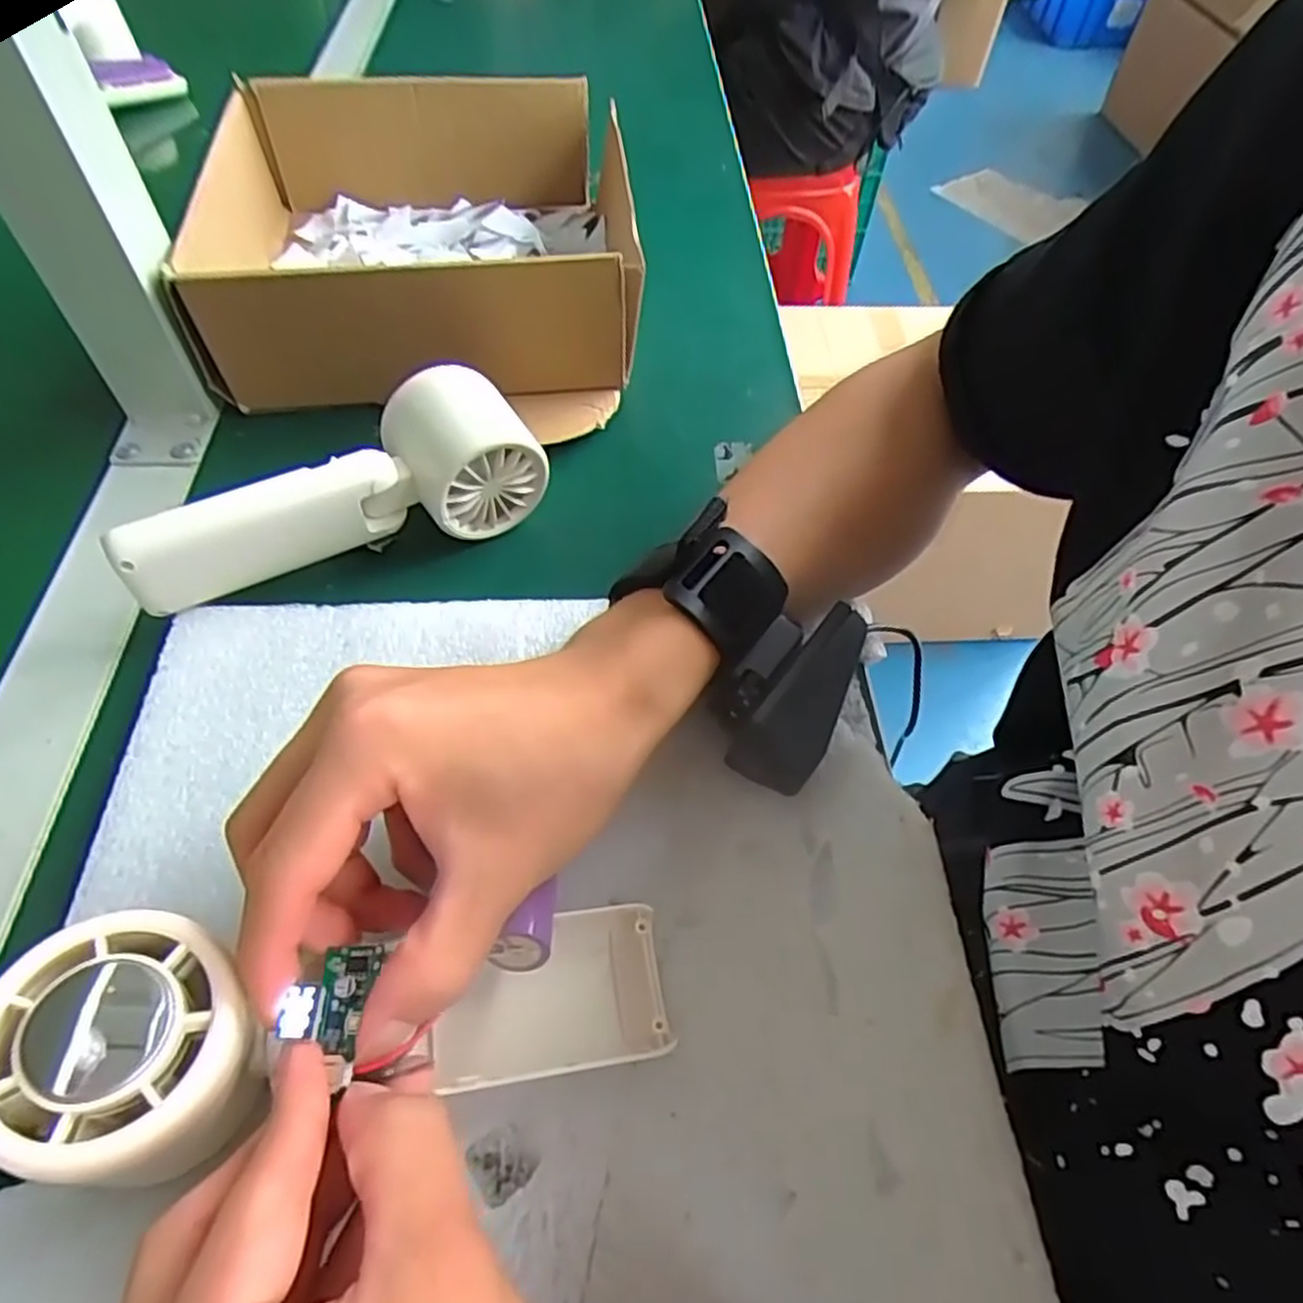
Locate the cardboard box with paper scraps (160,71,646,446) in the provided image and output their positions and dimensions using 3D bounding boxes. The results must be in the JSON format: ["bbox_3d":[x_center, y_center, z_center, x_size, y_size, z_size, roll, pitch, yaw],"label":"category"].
[{"bbox_3d":[-0.124,-0.230,0.426,0.218,0.071,0.235,-3,55,-4],"label":"cardboard box with paper scraps"}]

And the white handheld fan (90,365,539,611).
[{"bbox_3d":[-0.126,-0.061,0.317,0.160,0.047,0.047,-29,60,-21],"label":"white handheld fan"}]

